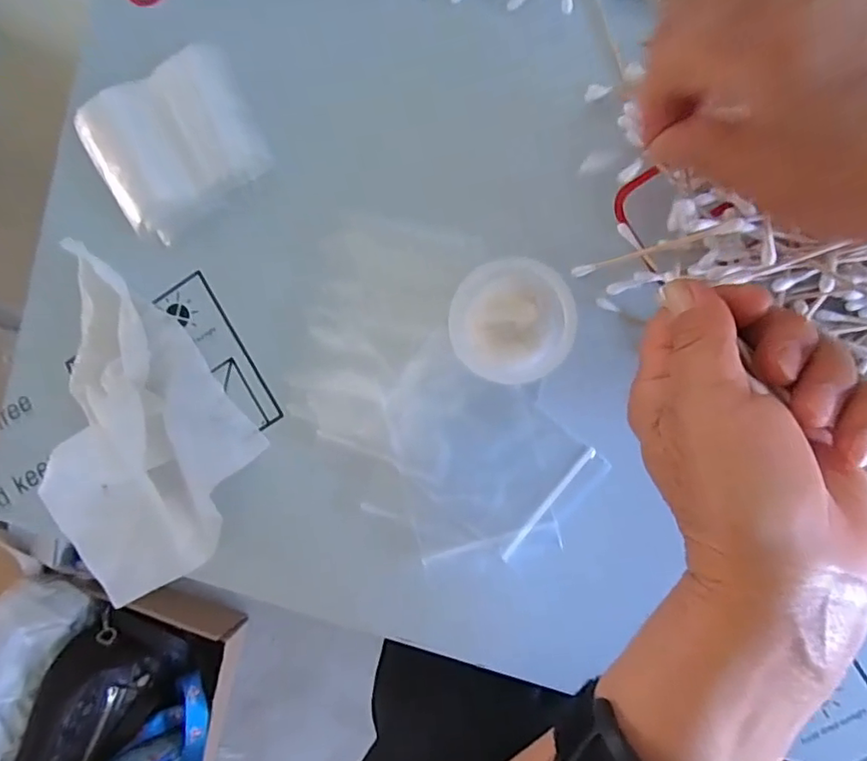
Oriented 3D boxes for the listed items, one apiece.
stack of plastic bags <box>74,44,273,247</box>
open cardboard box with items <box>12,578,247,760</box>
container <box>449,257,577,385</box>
[{"bbox_3d":[-0.135,-0.127,0.292,0.084,0.010,0.084,-33,86,7],"label":"stack of plastic bags"},{"bbox_3d":[-0.387,0.446,0.703,0.201,0.202,0.293,19,93,8],"label":"open cardboard box with items"},{"bbox_3d":[0.037,-0.027,0.262,0.053,0.027,0.054,0,90,8],"label":"container"}]

